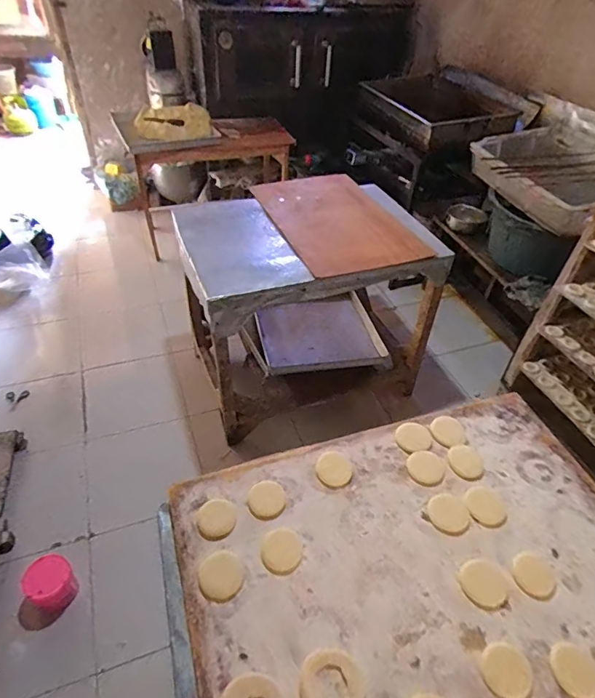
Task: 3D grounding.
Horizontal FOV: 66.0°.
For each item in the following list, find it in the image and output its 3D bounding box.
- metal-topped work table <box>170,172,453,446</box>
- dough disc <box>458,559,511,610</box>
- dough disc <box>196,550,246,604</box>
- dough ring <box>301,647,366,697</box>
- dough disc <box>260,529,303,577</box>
[{"bbox_3d":[0.015,-0.216,1.840,0.869,0.672,0.674,-13,45,-16],"label":"metal-topped work table"},{"bbox_3d":[0.235,0.294,0.576,0.057,0.004,0.057,2,43,-2],"label":"dough disc"},{"bbox_3d":[-0.094,0.282,0.567,0.053,0.004,0.057,2,43,-2],"label":"dough disc"},{"bbox_3d":[0.038,0.361,0.492,0.067,0.011,0.065,2,43,-2],"label":"dough ring"},{"bbox_3d":[-0.021,0.265,0.599,0.052,0.005,0.059,15,44,12],"label":"dough disc"}]

